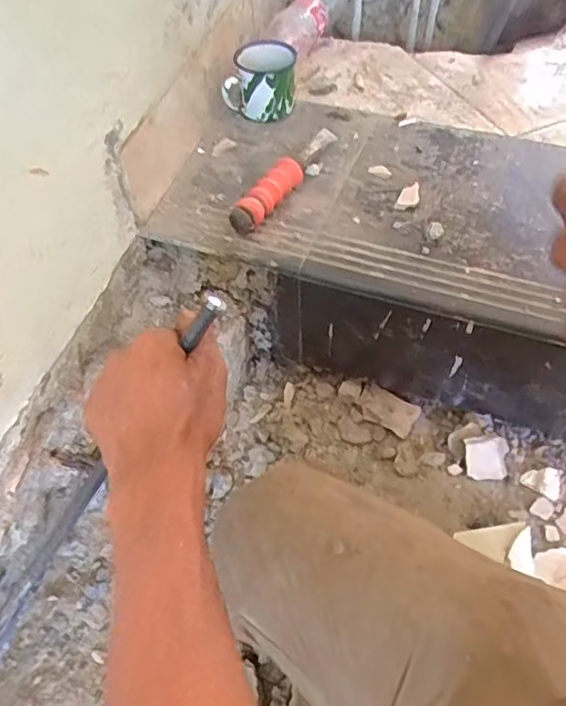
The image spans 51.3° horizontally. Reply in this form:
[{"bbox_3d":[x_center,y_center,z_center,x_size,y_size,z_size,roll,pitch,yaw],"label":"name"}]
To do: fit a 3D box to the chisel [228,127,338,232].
[{"bbox_3d":[0.008,-0.202,0.665,0.027,0.034,0.200,24,58,20],"label":"chisel"}]

